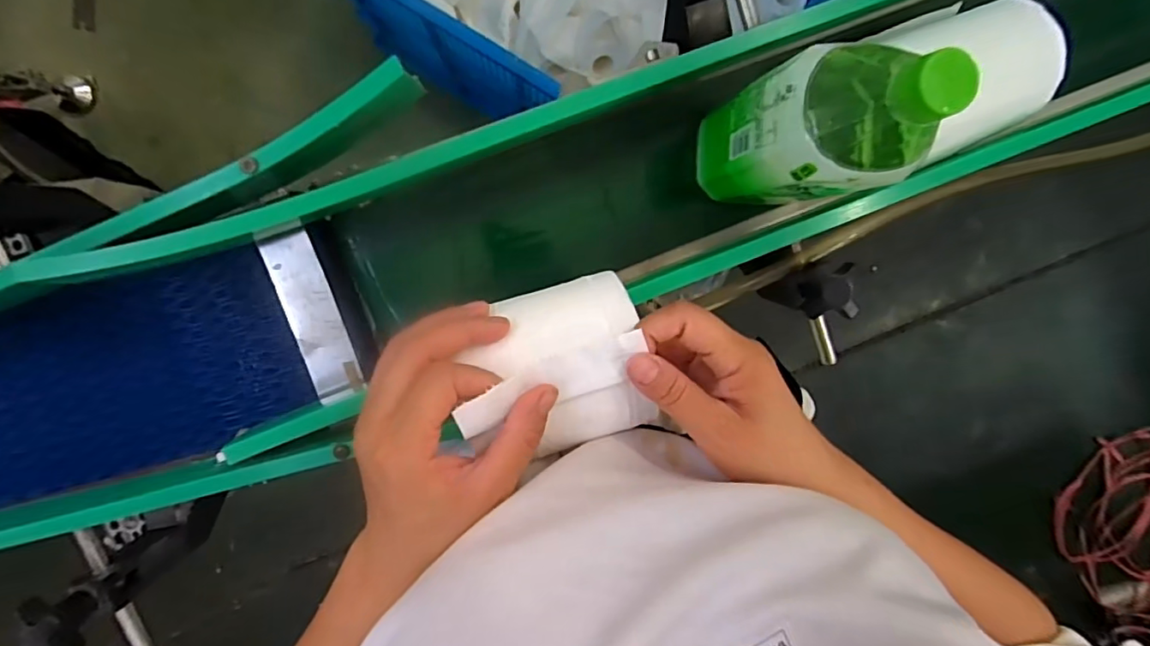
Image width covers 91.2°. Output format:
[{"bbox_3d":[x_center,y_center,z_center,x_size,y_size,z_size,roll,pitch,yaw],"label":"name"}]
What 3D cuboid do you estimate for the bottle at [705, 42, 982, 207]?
[{"bbox_3d":[0.153,-0.117,0.344,0.097,0.188,0.075,-9,98,-3],"label":"bottle"}]

